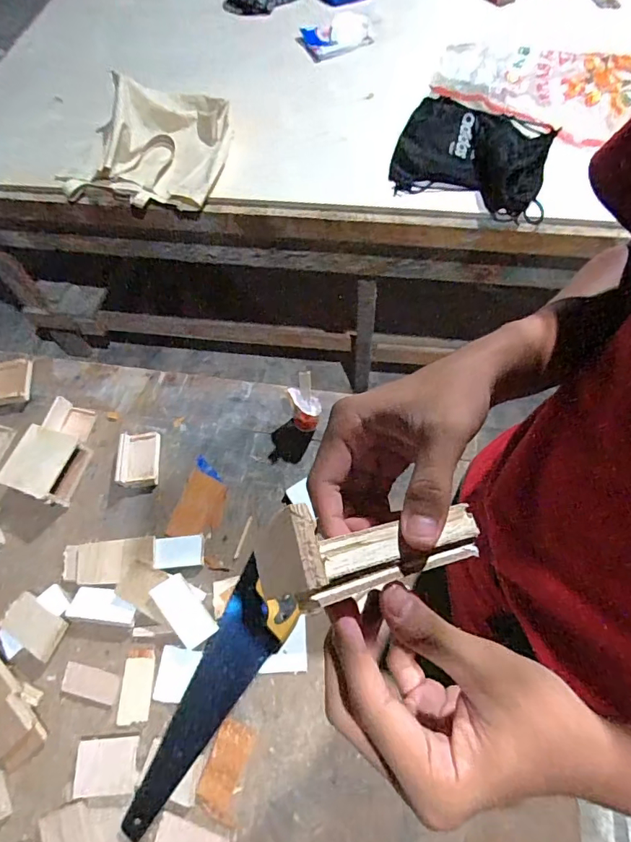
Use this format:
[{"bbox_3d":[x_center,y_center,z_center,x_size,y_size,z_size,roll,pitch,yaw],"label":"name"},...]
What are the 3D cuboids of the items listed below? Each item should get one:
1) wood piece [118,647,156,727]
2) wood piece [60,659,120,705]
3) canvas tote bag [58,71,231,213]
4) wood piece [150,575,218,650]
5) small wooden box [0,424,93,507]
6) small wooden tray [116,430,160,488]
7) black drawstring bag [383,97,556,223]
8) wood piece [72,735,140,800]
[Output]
[{"bbox_3d":[-0.242,0.357,0.636,0.042,0.007,0.088,-1,65,4],"label":"wood piece"},{"bbox_3d":[-0.305,0.354,0.638,0.079,0.004,0.036,10,66,10],"label":"wood piece"},{"bbox_3d":[-0.371,-0.669,1.122,0.390,0.113,0.355,16,67,12],"label":"canvas tote bag"},{"bbox_3d":[-0.182,0.261,0.648,0.048,0.010,0.097,-39,82,-16],"label":"wood piece"},{"bbox_3d":[-0.423,0.069,0.745,0.089,0.065,0.112,14,67,11],"label":"small wooden box"},{"bbox_3d":[-0.288,0.062,0.767,0.064,0.025,0.093,0,60,-18],"label":"small wooden tray"},{"bbox_3d":[0.361,-0.610,1.078,0.348,0.056,0.315,18,67,13],"label":"black drawstring bag"},{"bbox_3d":[-0.262,0.431,0.588,0.075,0.011,0.058,-6,64,2],"label":"wood piece"}]

